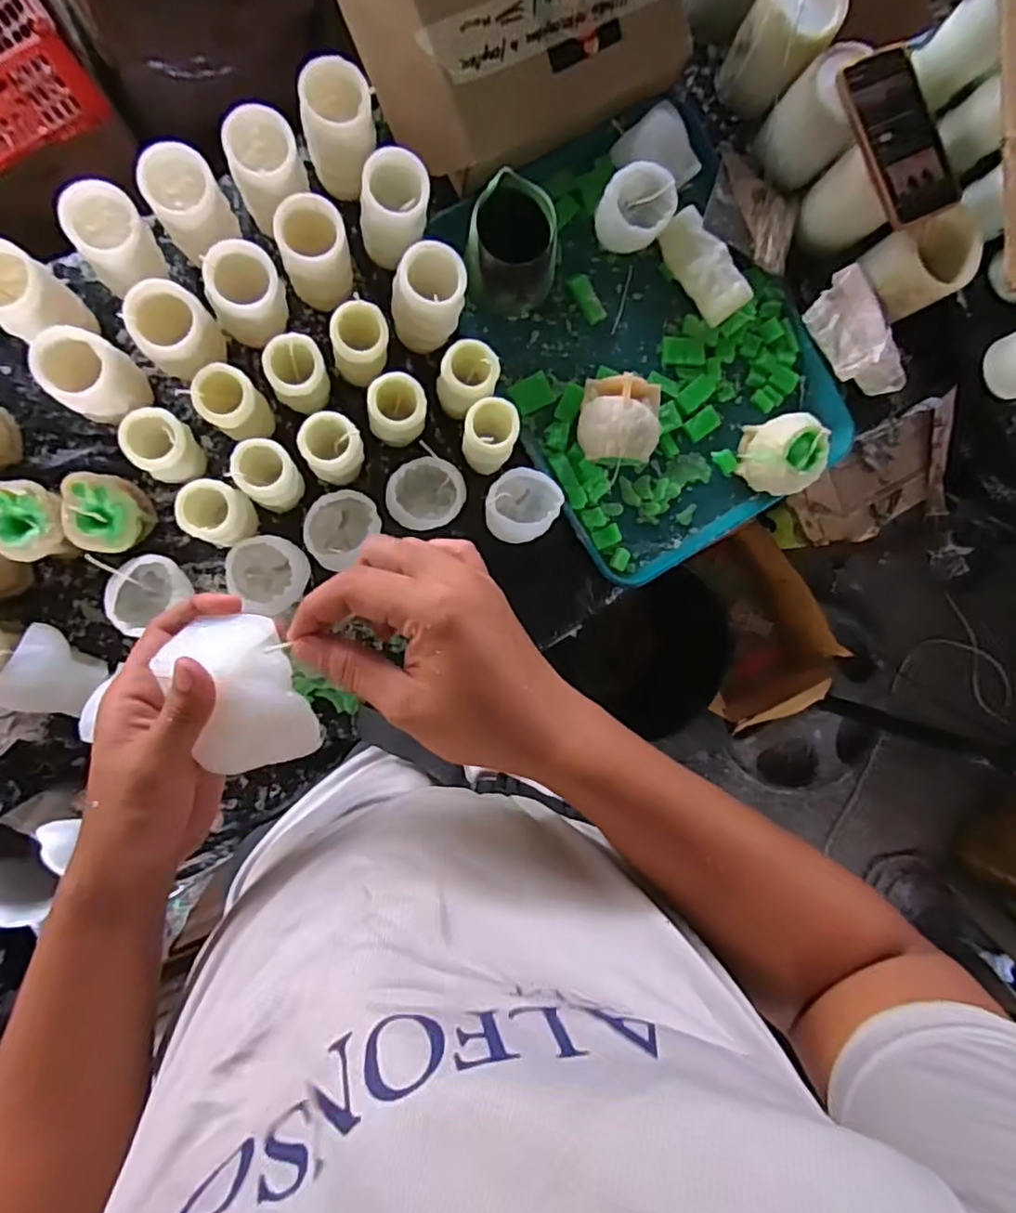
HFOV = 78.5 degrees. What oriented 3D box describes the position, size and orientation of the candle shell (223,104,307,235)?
[{"bbox_3d":[-0.213,-0.387,0.558,0.057,0.088,0.061,0,93,-9],"label":"candle shell"}]

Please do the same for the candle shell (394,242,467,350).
[{"bbox_3d":[-0.077,-0.292,0.598,0.066,0.098,0.067,8,91,-10],"label":"candle shell"}]

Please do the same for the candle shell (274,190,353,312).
[{"bbox_3d":[-0.174,-0.318,0.564,0.057,0.082,0.061,0,93,-9],"label":"candle shell"}]

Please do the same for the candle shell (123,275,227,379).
[{"bbox_3d":[-0.296,-0.240,0.566,0.068,0.104,0.061,-27,97,-7],"label":"candle shell"}]

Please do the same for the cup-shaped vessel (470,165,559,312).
[{"bbox_3d":[0.002,-0.340,0.602,0.091,0.089,0.081,39,86,-9],"label":"cup-shaped vessel"}]

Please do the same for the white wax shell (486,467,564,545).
[{"bbox_3d":[0.012,-0.104,0.645,0.069,0.054,0.074,0,93,-9],"label":"white wax shell"}]

